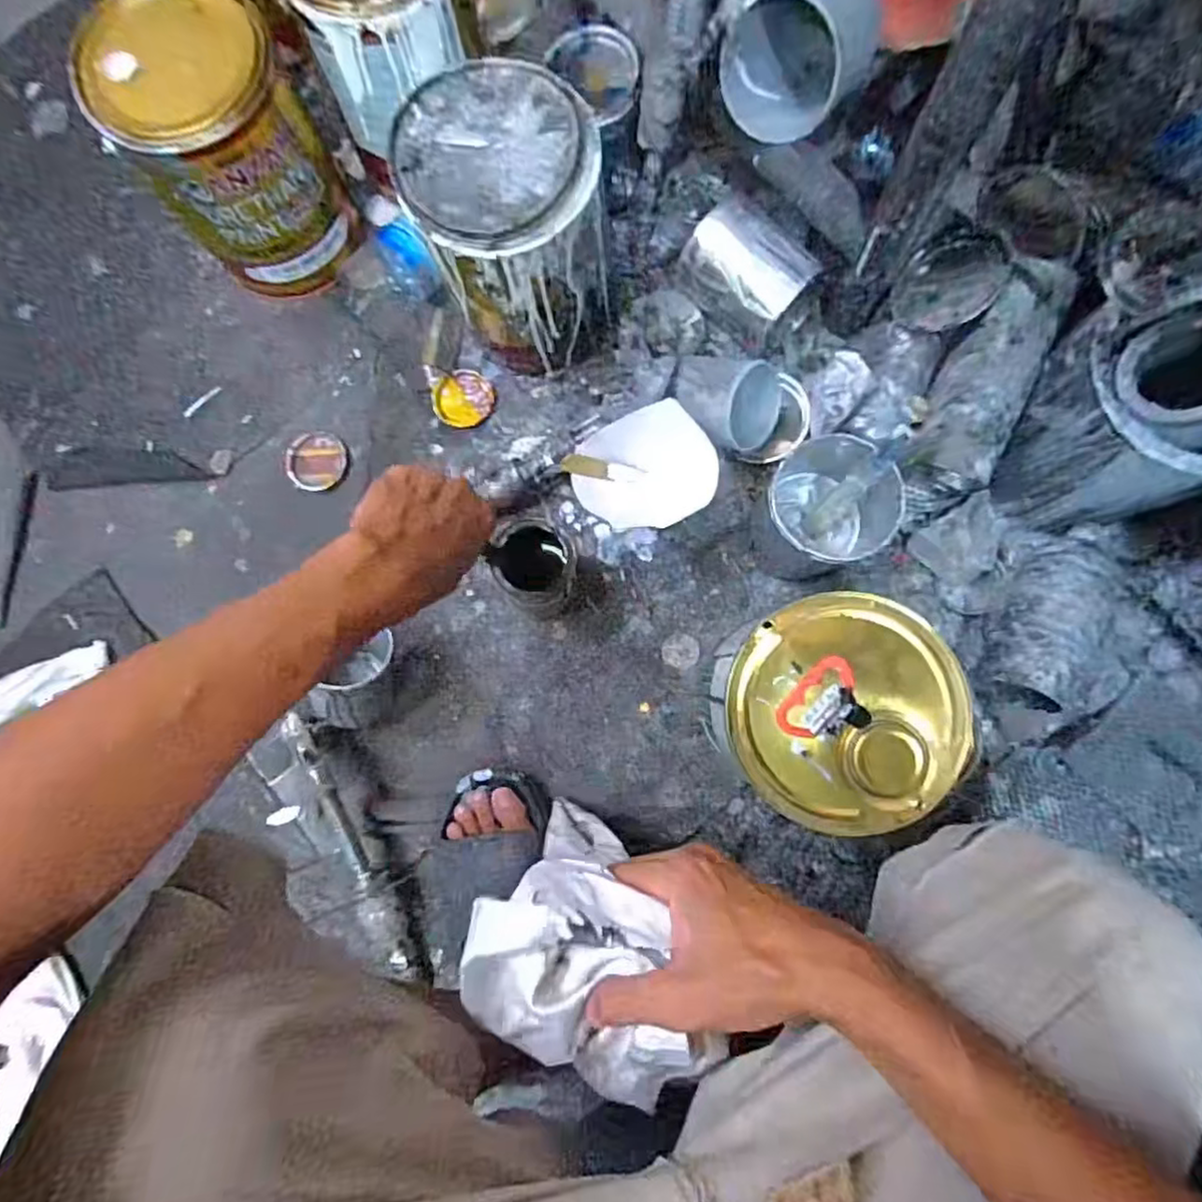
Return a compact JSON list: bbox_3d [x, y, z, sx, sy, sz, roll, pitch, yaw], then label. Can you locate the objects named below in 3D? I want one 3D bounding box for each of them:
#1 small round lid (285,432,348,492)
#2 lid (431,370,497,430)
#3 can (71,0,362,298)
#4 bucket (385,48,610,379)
[{"bbox_3d":[-0.303,-0.149,0.719,0.063,0.010,0.060,0,82,1],"label":"small round lid"},{"bbox_3d":[-0.146,-0.218,0.719,0.063,0.007,0.064,0,82,1],"label":"lid"},{"bbox_3d":[-0.340,-0.415,0.640,0.146,0.220,0.140,0,83,3],"label":"can"},{"bbox_3d":[-0.079,-0.333,0.624,0.155,0.213,0.163,-10,82,0],"label":"bucket"}]

